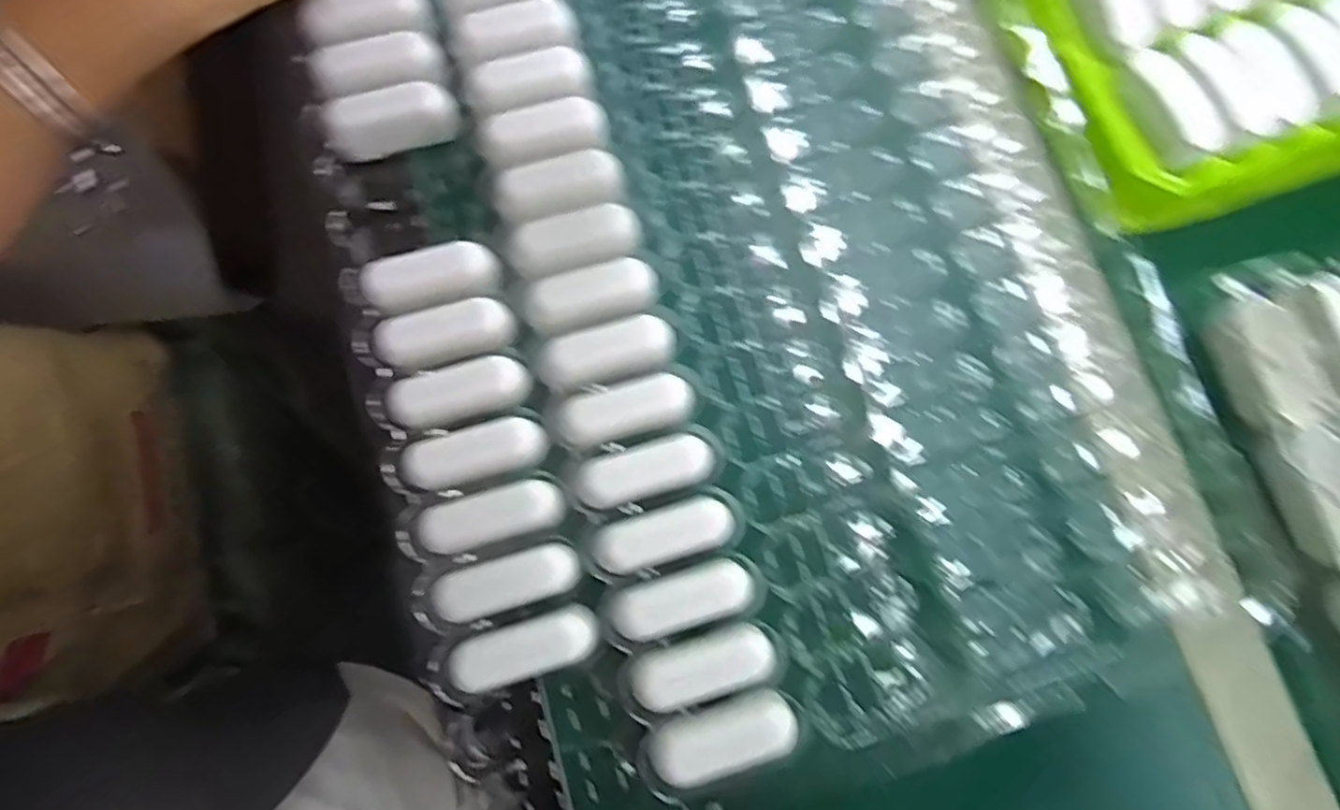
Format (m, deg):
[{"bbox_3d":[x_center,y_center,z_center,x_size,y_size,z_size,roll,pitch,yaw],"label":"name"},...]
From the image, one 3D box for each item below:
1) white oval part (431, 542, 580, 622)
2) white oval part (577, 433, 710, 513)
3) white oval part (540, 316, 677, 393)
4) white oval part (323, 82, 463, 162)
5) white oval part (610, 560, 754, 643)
[{"bbox_3d":[-0.074,0.080,0.305,0.062,0.012,0.024,-17,79,-5],"label":"white oval part"},{"bbox_3d":[-0.012,0.033,0.323,0.062,0.021,0.025,-16,79,-5],"label":"white oval part"},{"bbox_3d":[-0.031,-0.023,0.333,0.064,0.022,0.027,-17,79,-5],"label":"white oval part"},{"bbox_3d":[-0.147,-0.150,0.361,0.066,0.030,0.023,-22,80,-6],"label":"white oval part"},{"bbox_3d":[0.006,0.091,0.314,0.063,0.017,0.025,-16,79,-5],"label":"white oval part"}]

